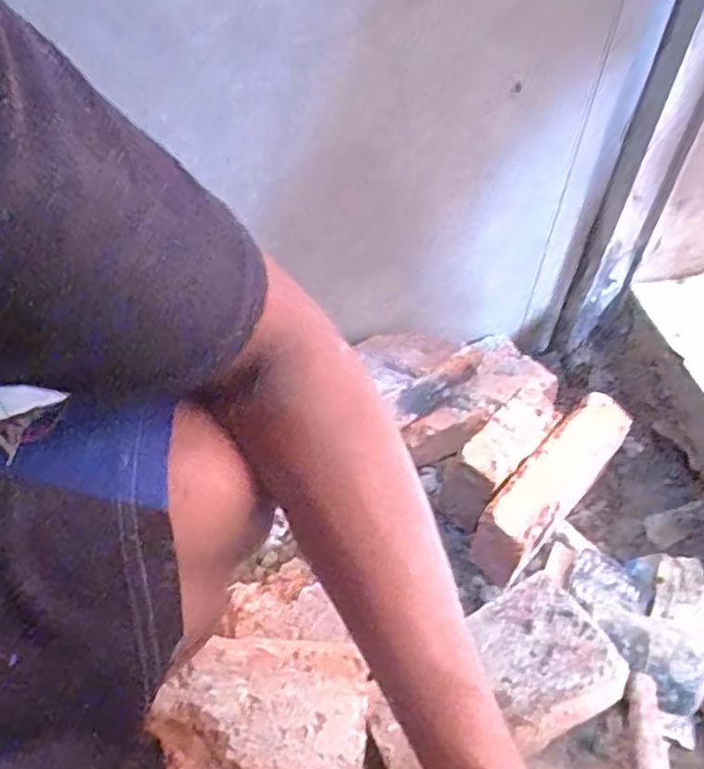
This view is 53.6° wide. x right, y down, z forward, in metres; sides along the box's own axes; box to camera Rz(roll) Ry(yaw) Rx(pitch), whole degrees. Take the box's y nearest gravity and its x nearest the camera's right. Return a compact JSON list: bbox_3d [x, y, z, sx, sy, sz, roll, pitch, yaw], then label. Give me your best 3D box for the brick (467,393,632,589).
[{"bbox_3d":[0.195,0.098,0.675,0.053,0.087,0.202,36,59,24],"label":"brick"}]

